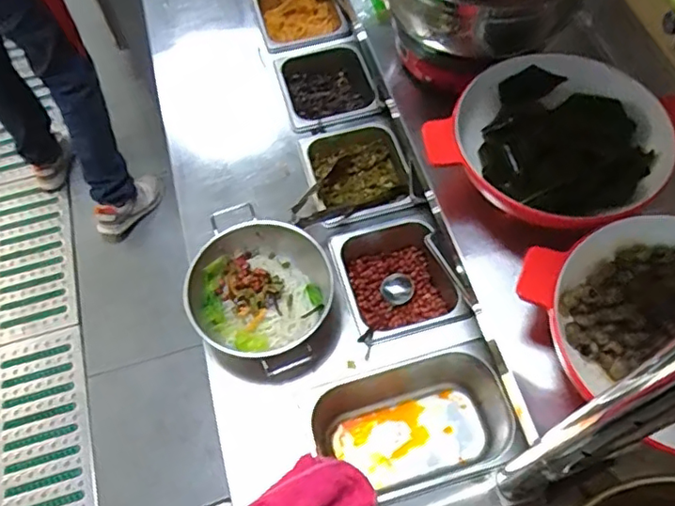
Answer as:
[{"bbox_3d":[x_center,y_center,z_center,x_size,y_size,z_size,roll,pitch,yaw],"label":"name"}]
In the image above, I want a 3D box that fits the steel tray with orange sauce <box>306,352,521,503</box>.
[{"bbox_3d":[0.103,0.230,0.768,0.250,0.110,0.147,-15,61,-6],"label":"steel tray with orange sauce"}]

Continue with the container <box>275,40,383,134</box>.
[{"bbox_3d":[-0.020,-0.284,1.053,0.168,0.084,0.195,-14,61,-5],"label":"container"}]

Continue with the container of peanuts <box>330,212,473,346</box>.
[{"bbox_3d":[0.086,0.044,0.854,0.158,0.089,0.184,-19,62,-8],"label":"container of peanuts"}]

